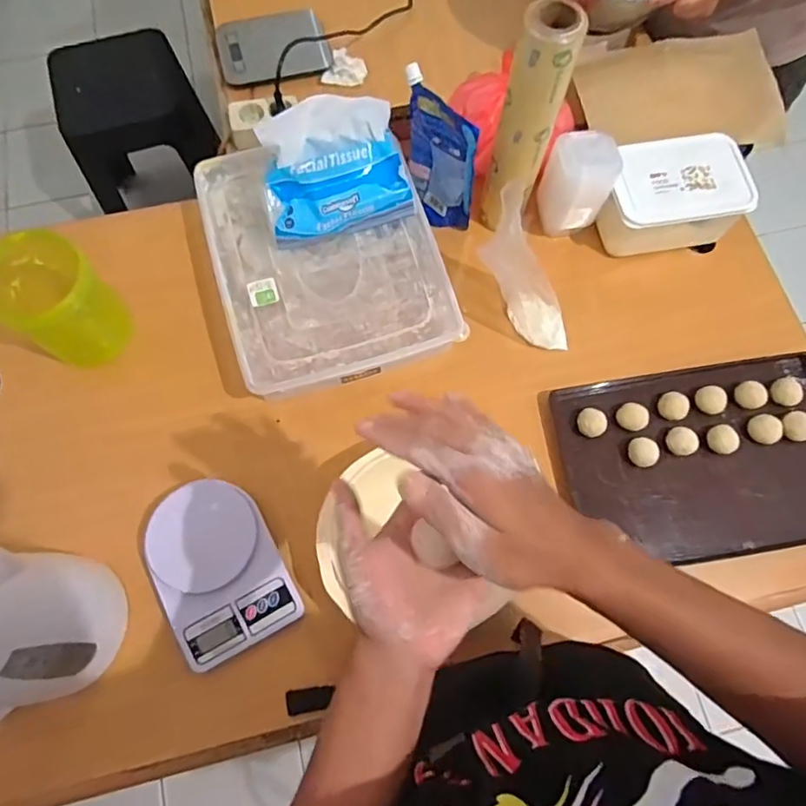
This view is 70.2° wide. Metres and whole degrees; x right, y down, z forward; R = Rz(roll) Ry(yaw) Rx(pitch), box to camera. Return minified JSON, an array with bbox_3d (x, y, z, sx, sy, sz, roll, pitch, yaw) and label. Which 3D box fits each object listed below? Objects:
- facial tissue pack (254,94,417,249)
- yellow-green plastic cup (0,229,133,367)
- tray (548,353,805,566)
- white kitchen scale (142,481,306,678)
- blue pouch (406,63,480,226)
[{"bbox_3d":[-0.088,-0.280,0.729,0.183,0.116,0.129,-22,73,-8],"label":"facial tissue pack"},{"bbox_3d":[-0.426,-0.127,0.709,0.111,0.128,0.130,-43,77,-13],"label":"yellow-green plastic cup"},{"bbox_3d":[0.389,0.071,0.736,0.367,0.036,0.243,-8,72,-3],"label":"tray"},{"bbox_3d":[-0.215,0.191,0.672,0.135,0.046,0.192,-26,74,-9],"label":"white kitchen scale"},{"bbox_3d":[0.048,-0.321,0.759,0.036,0.193,0.124,-31,74,-11],"label":"blue pouch"}]

